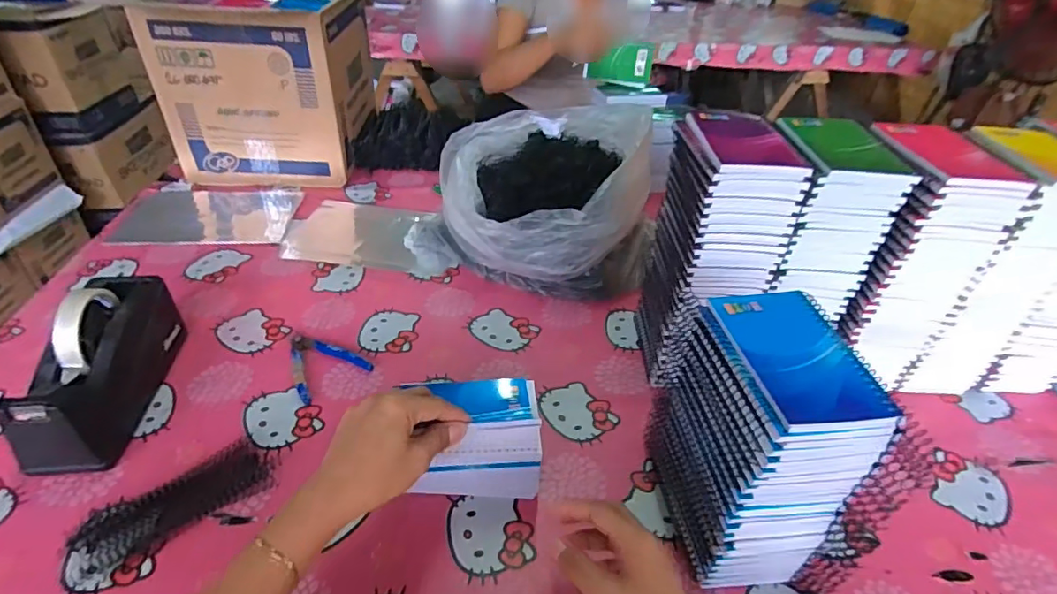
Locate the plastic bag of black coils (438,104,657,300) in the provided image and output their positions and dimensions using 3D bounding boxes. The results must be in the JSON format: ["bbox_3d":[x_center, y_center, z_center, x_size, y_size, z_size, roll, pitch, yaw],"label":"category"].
[{"bbox_3d":[0.011,-0.152,0.809,0.314,0.174,0.300,2,37,-2],"label":"plastic bag of black coils"}]

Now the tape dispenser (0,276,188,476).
[{"bbox_3d":[-0.430,0.065,0.543,0.070,0.114,0.206,-1,38,-6],"label":"tape dispenser"}]

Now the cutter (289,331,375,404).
[{"bbox_3d":[-0.247,0.070,0.631,0.084,0.012,0.107,-29,48,-35],"label":"cutter"}]

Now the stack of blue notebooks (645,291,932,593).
[{"bbox_3d":[0.181,0.119,0.447,0.091,0.212,0.144,-2,38,-7],"label":"stack of blue notebooks"}]

